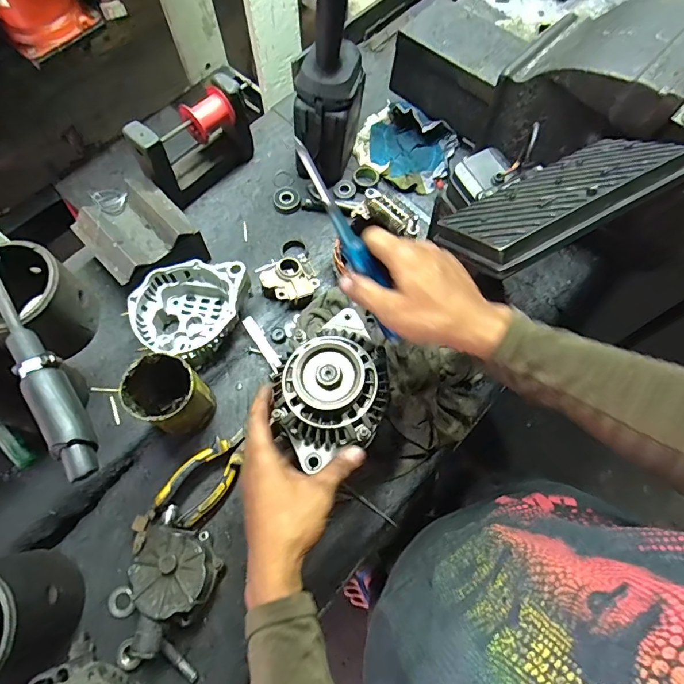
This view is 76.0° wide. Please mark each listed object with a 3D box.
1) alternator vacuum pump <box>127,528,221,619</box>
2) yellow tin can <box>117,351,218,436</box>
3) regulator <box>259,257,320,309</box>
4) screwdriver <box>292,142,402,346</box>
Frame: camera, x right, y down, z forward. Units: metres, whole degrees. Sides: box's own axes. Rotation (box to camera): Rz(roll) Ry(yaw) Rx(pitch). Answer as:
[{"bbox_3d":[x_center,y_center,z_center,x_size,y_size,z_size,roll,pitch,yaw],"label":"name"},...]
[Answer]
[{"bbox_3d":[-0.179,0.245,0.473,0.085,0.055,0.081,0,69,0],"label":"alternator vacuum pump"},{"bbox_3d":[-0.197,0.063,0.510,0.084,0.117,0.072,26,71,10],"label":"yellow tin can"},{"bbox_3d":[-0.071,-0.079,0.605,0.065,0.034,0.063,42,74,15],"label":"regulator"},{"bbox_3d":[0.013,-0.081,0.386,0.022,0.018,0.197,-36,115,-13],"label":"screwdriver"}]

